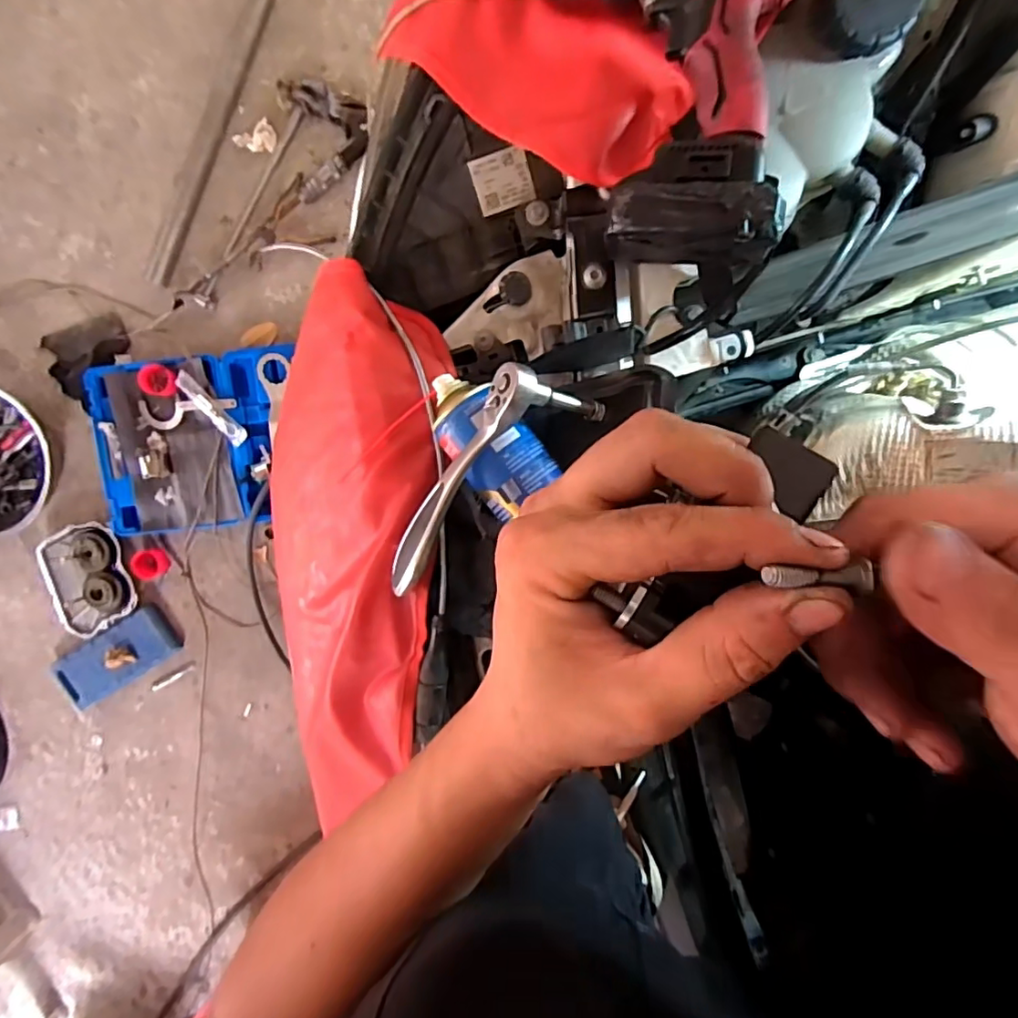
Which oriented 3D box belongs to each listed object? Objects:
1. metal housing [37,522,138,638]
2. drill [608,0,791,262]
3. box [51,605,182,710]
[{"bbox_3d":[-1.021,0.173,1.343,0.199,0.048,0.254,-14,95,3],"label":"metal housing"},{"bbox_3d":[0.077,-0.297,0.398,0.224,0.083,0.225,6,97,1],"label":"drill"},{"bbox_3d":[-0.968,0.368,1.363,0.319,0.045,0.140,-31,94,4],"label":"box"}]

